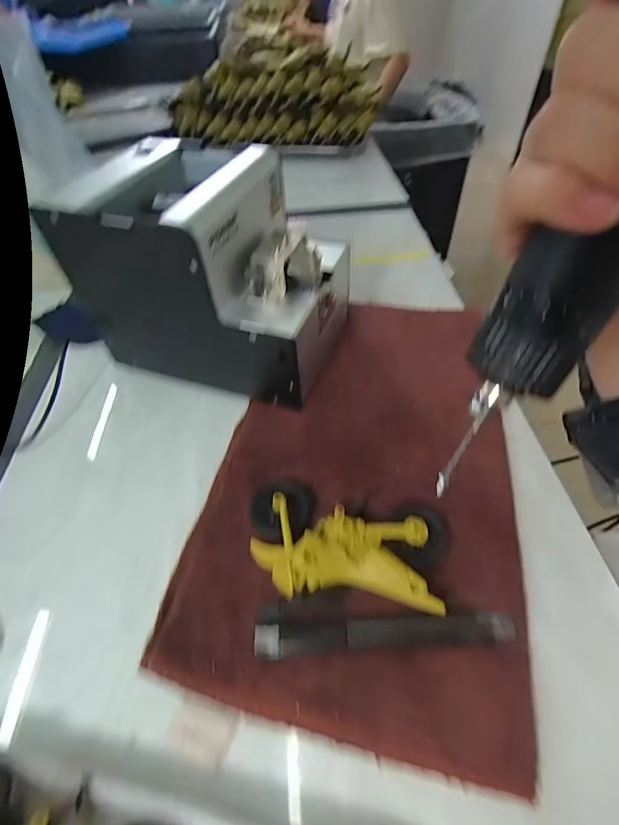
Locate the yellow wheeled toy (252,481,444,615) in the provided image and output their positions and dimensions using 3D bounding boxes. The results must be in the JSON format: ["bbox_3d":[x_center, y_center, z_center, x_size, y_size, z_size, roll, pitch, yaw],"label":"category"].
[{"bbox_3d":[0.019,0.076,0.234,0.117,0.017,0.065,9,51,10],"label":"yellow wheeled toy"}]

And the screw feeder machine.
[{"bbox_3d":[-0.068,-0.109,0.315,0.170,0.142,0.123,15,53,15],"label":"screw feeder machine"}]

